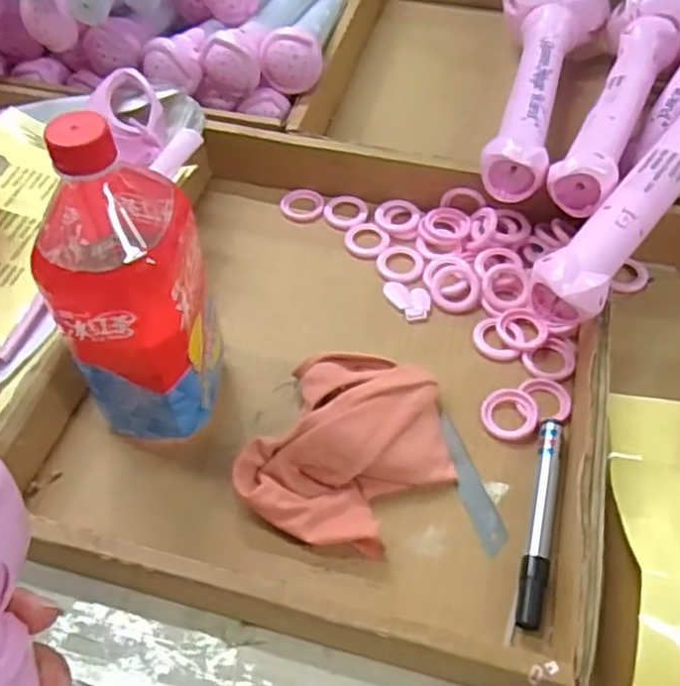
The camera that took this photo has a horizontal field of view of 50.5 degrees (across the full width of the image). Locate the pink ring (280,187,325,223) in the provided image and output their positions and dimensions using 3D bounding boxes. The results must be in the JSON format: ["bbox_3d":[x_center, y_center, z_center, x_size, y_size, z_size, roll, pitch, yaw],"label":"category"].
[{"bbox_3d":[-0.032,-0.120,0.623,0.037,0.004,0.038,-1,54,1],"label":"pink ring"}]

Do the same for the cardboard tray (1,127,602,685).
[{"bbox_3d":[0.012,0.007,0.493,0.315,0.054,0.379,11,55,10],"label":"cardboard tray"}]

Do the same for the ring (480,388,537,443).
[{"bbox_3d":[0.114,0.047,0.485,0.036,0.009,0.037,-1,54,1],"label":"ring"}]

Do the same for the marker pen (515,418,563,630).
[{"bbox_3d":[0.123,0.105,0.440,0.015,0.012,0.137,12,55,11],"label":"marker pen"}]

